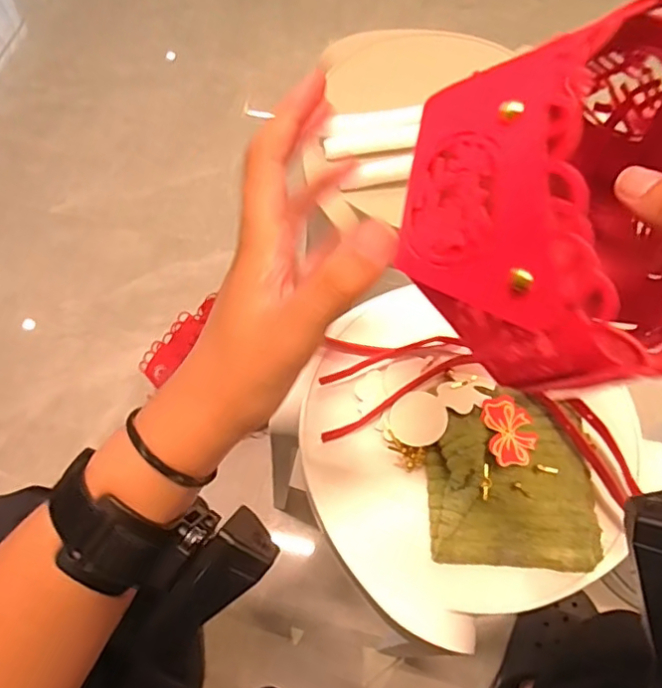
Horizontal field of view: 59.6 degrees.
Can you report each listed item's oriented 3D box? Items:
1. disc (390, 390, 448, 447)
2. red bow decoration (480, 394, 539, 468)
[{"bbox_3d":[0.065,0.055,0.431,0.040,0.009,0.042,0,67,0],"label":"disc"},{"bbox_3d":[0.131,0.063,0.423,0.036,0.006,0.052,-8,67,-3],"label":"red bow decoration"}]

